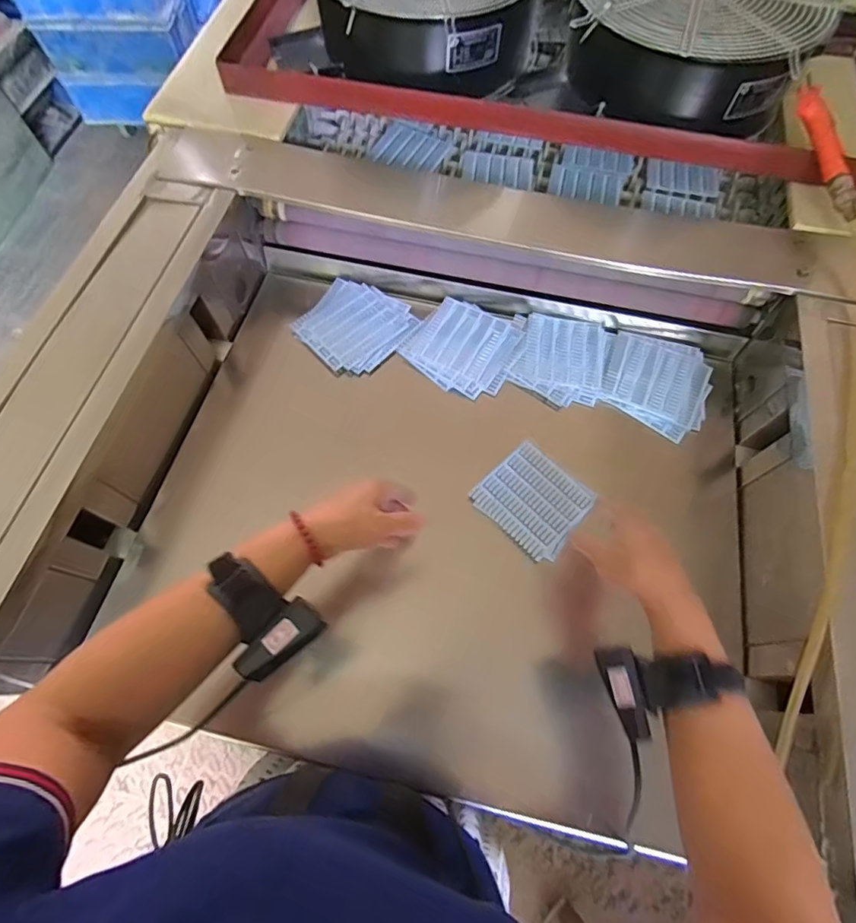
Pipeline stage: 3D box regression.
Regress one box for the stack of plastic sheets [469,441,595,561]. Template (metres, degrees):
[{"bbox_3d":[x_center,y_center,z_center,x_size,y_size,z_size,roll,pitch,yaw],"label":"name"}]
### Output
[{"bbox_3d":[0.126,0.043,0.572,0.115,0.017,0.106,43,73,15],"label":"stack of plastic sheets"}]

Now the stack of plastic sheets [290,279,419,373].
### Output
[{"bbox_3d":[-0.102,-0.192,0.681,0.138,0.011,0.138,35,71,13],"label":"stack of plastic sheets"}]

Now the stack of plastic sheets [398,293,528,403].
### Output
[{"bbox_3d":[0.054,-0.164,0.677,0.143,0.012,0.145,29,70,11],"label":"stack of plastic sheets"}]

